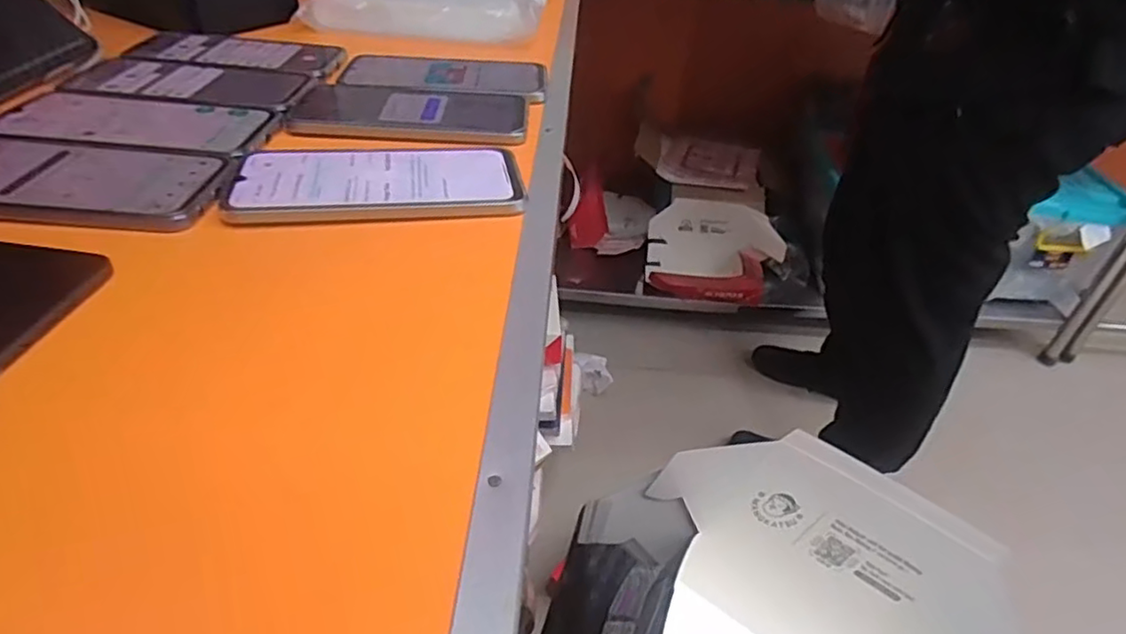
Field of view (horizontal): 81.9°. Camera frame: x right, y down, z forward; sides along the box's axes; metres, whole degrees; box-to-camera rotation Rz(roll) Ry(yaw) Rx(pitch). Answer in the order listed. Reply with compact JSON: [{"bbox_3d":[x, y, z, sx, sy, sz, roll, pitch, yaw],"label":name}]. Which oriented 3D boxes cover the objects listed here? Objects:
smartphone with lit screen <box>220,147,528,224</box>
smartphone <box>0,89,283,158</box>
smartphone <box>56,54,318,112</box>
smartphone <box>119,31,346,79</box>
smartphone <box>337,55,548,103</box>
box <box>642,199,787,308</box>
[{"bbox_3d":[-0.111,-0.083,0.397,0.168,0.008,0.083,-5,39,-13],"label":"smartphone with lit screen"},{"bbox_3d":[-0.285,-0.134,0.436,0.170,0.004,0.086,4,37,-2],"label":"smartphone"},{"bbox_3d":[-0.284,-0.182,0.504,0.169,0.004,0.091,3,37,-3],"label":"smartphone"},{"bbox_3d":[-0.283,-0.233,0.566,0.173,0.004,0.076,3,37,-2],"label":"smartphone"},{"bbox_3d":[-0.100,-0.209,0.553,0.171,0.004,0.090,3,37,-3],"label":"smartphone"},{"bbox_3d":[0.379,-0.158,1.645,0.315,0.195,0.192,5,37,0],"label":"box"}]

